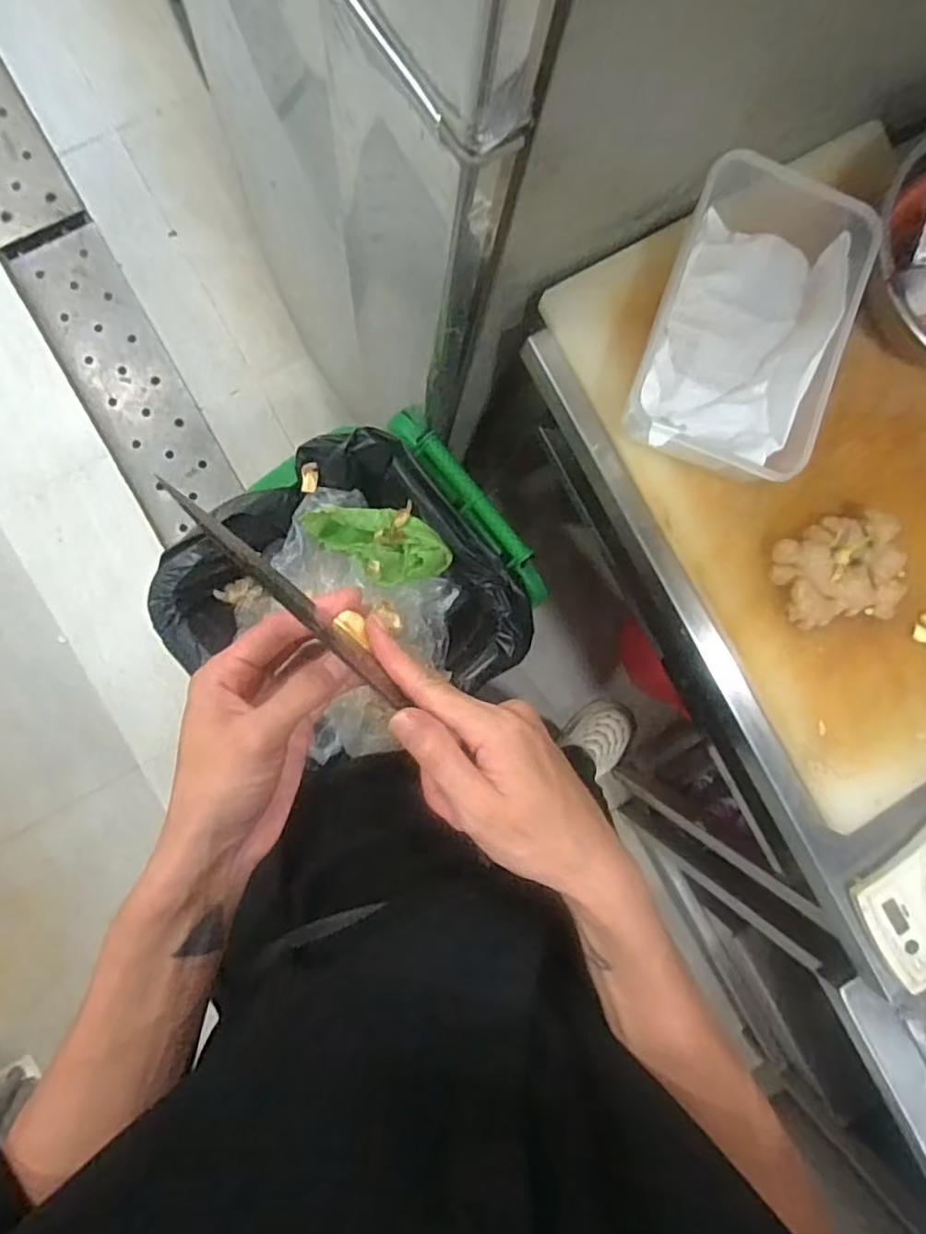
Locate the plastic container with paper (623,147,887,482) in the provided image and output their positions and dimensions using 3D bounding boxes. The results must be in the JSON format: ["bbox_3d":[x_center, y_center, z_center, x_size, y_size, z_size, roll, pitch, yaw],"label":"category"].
[{"bbox_3d":[0.253,-0.263,0.602,0.159,0.078,0.276,19,84,-6],"label":"plastic container with paper"}]

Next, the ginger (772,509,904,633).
[{"bbox_3d":[0.353,-0.044,0.621,0.115,0.032,0.097,-9,87,-8],"label":"ginger"}]

